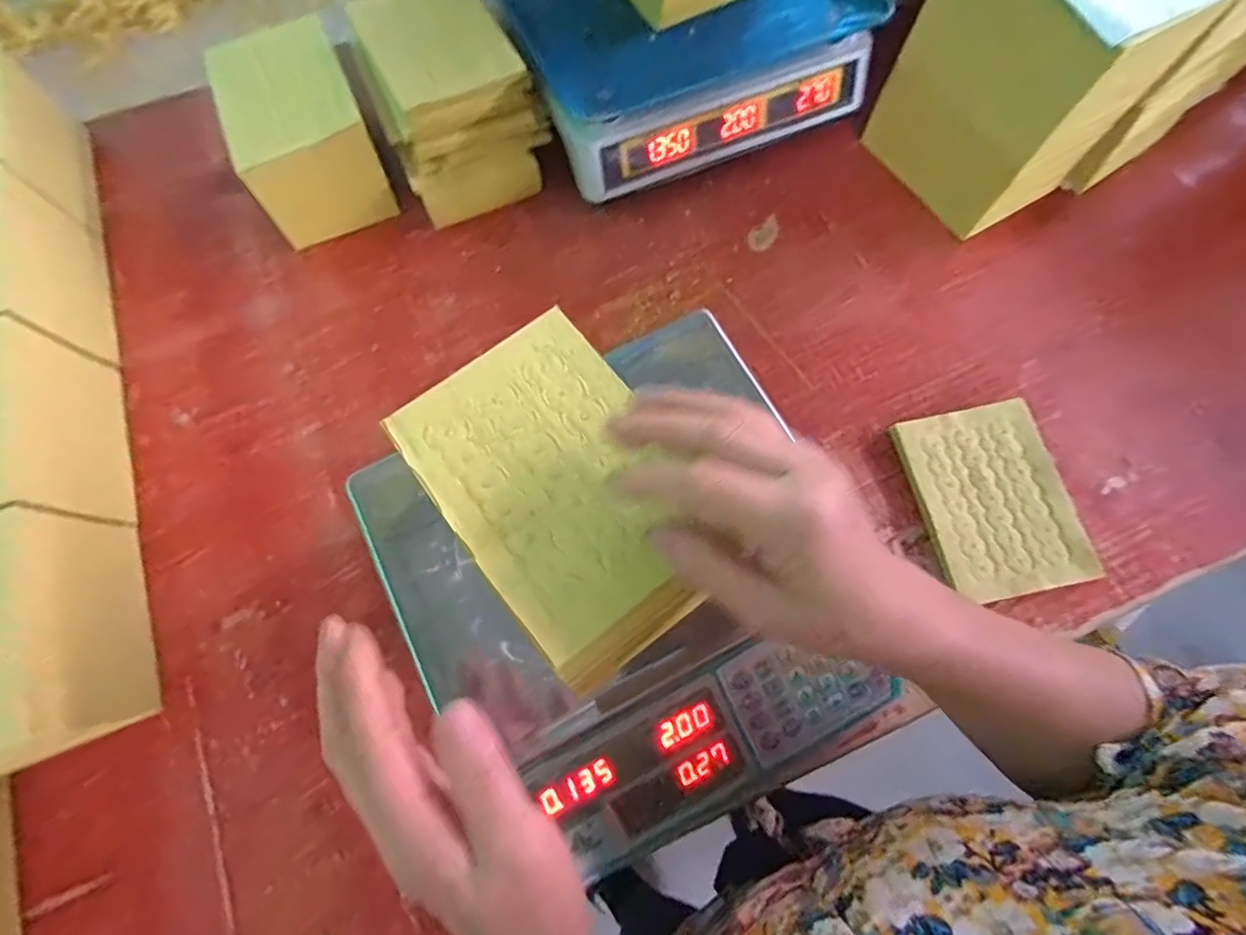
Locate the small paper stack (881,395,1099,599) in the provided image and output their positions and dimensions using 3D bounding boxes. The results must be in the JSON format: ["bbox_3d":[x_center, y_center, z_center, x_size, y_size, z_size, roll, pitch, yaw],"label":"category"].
[{"bbox_3d":[0.312,0.027,0.504,0.119,0.020,0.158,-12,71,-4],"label":"small paper stack"}]

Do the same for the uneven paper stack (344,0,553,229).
[{"bbox_3d":[-0.165,-0.356,0.589,0.139,0.120,0.170,-23,72,-8],"label":"uneven paper stack"}]

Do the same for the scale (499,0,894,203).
[{"bbox_3d":[0.067,-0.434,0.618,0.338,0.111,0.244,-23,72,-8],"label":"scale"}]

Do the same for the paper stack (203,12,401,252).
[{"bbox_3d":[-0.316,-0.323,0.581,0.128,0.105,0.167,-23,72,-8],"label":"paper stack"}]

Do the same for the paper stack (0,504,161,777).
[{"bbox_3d":[-0.448,0.133,0.433,0.123,0.107,0.164,-20,72,-7],"label":"paper stack"}]

